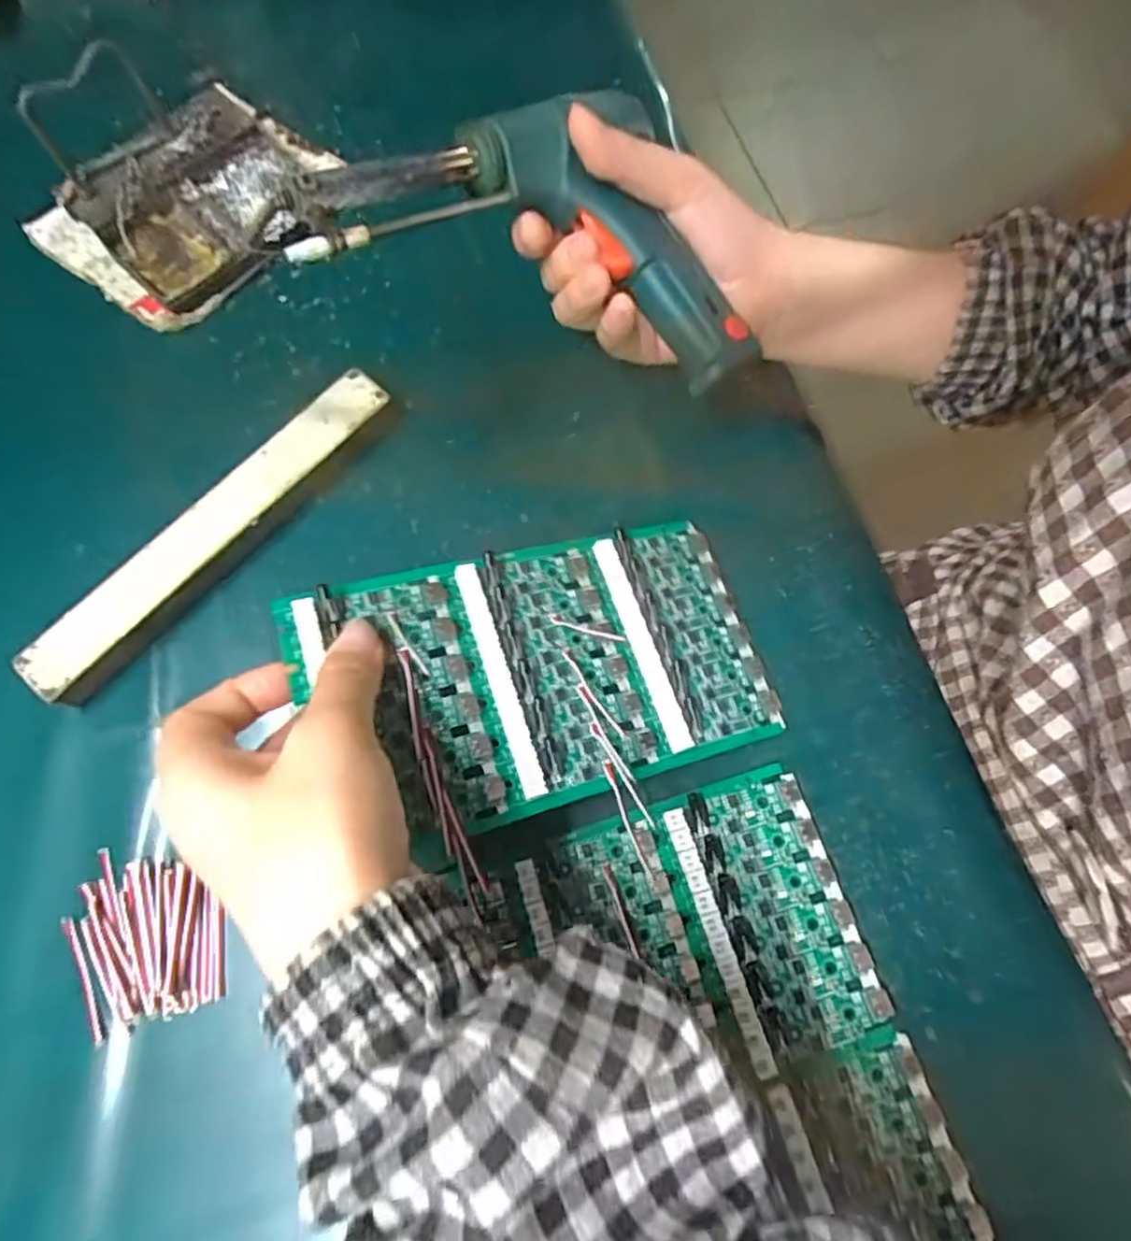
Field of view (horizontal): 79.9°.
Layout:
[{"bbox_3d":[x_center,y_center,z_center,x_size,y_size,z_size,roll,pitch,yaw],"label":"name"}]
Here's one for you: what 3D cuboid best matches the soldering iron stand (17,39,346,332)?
[{"bbox_3d":[-0.207,-0.244,0.367,0.129,0.061,0.148,36,72,11],"label":"soldering iron stand"}]

